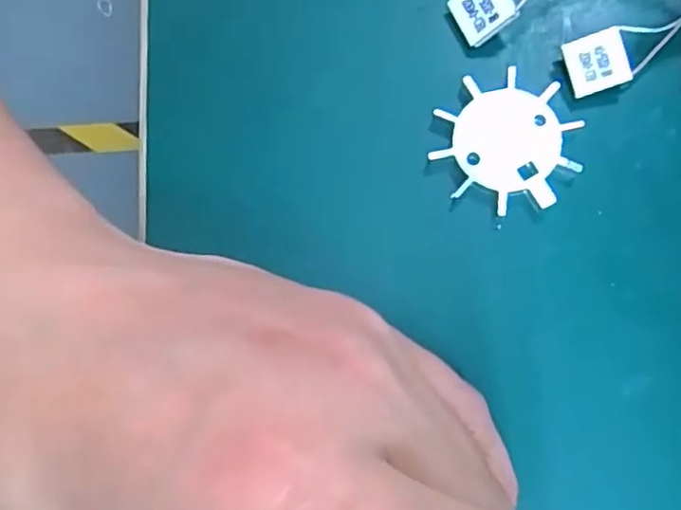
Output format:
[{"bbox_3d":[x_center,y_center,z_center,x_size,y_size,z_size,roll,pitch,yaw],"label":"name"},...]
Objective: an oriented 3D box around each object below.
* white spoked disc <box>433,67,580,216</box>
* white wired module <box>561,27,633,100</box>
[{"bbox_3d":[0.046,-0.031,0.188,0.037,0.005,0.035,0,79,1],"label":"white spoked disc"},{"bbox_3d":[0.071,-0.053,0.187,0.016,0.007,0.014,-15,79,0],"label":"white wired module"}]

